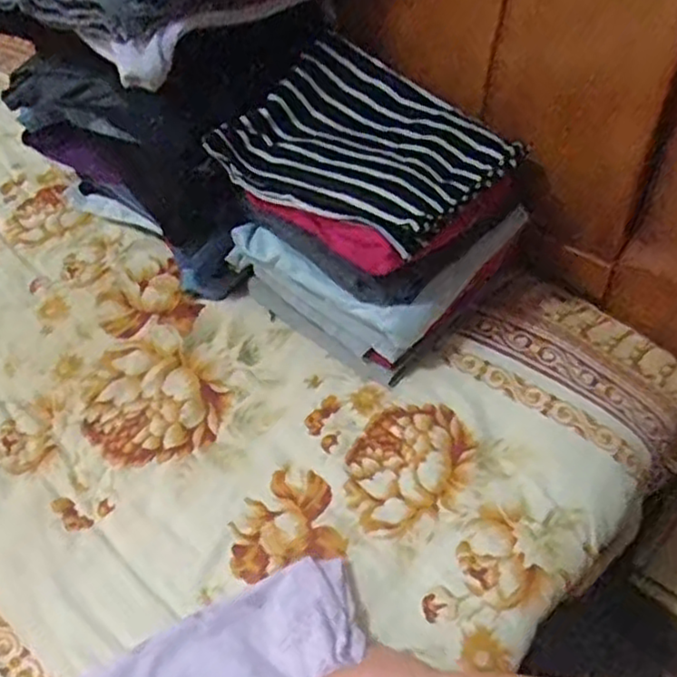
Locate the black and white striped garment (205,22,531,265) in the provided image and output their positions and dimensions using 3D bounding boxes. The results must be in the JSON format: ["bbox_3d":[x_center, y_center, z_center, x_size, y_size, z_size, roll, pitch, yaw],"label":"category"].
[{"bbox_3d":[0.029,-0.189,0.694,0.253,0.056,0.195,32,57,30],"label":"black and white striped garment"}]

